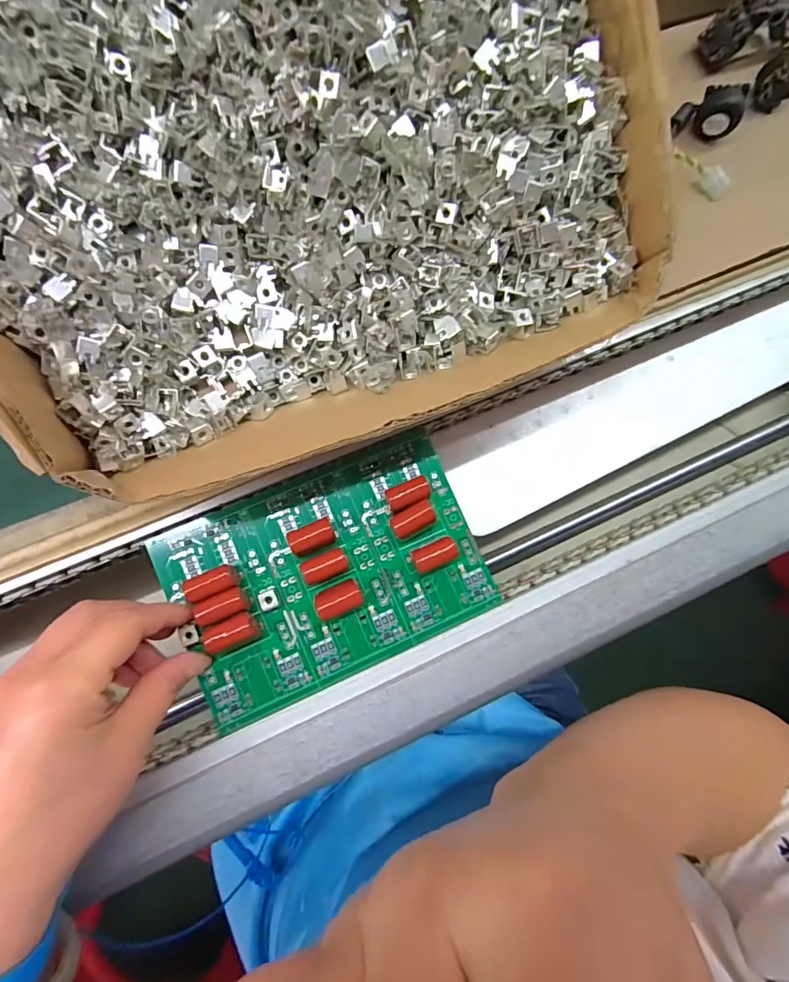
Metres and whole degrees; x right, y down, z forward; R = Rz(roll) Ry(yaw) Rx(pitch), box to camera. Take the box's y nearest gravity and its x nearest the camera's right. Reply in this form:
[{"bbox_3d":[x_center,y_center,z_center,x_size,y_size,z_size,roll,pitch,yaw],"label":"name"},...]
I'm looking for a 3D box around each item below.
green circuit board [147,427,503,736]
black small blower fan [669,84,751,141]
[{"bbox_3d":[-0.038,0.047,0.274,0.178,0.026,0.120,-24,83,-7],"label":"green circuit board"},{"bbox_3d":[0.219,-0.266,0.323,0.038,0.032,0.022,15,82,-4],"label":"black small blower fan"}]

